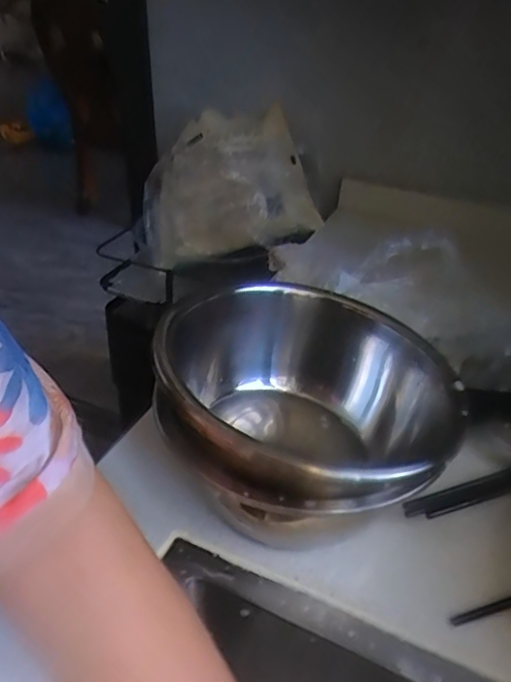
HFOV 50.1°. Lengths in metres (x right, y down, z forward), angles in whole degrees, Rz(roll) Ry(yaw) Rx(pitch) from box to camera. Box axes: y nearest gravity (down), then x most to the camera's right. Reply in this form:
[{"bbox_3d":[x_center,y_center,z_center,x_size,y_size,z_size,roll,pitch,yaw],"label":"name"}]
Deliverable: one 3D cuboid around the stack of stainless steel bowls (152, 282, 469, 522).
[{"bbox_3d":[0.037,0.050,0.375,0.167,0.117,0.190,26,43,28],"label":"stack of stainless steel bowls"}]

